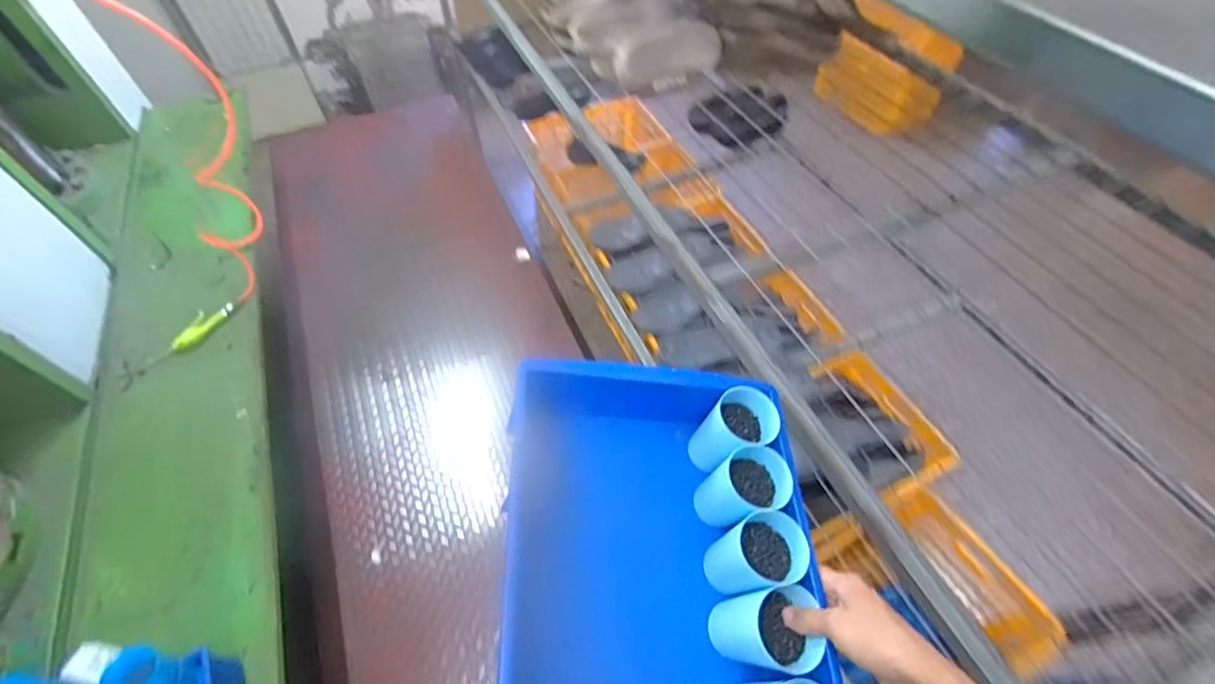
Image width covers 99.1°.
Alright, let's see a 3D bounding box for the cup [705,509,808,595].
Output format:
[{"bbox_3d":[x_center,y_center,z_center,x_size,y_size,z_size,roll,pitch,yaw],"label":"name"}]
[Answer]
[{"bbox_3d":[0.143,0.207,0.494,0.071,0.103,0.062,-22,57,-16],"label":"cup"}]

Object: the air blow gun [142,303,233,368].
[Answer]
[{"bbox_3d":[-0.997,-0.019,1.239,0.061,0.025,0.212,23,56,16],"label":"air blow gun"}]

